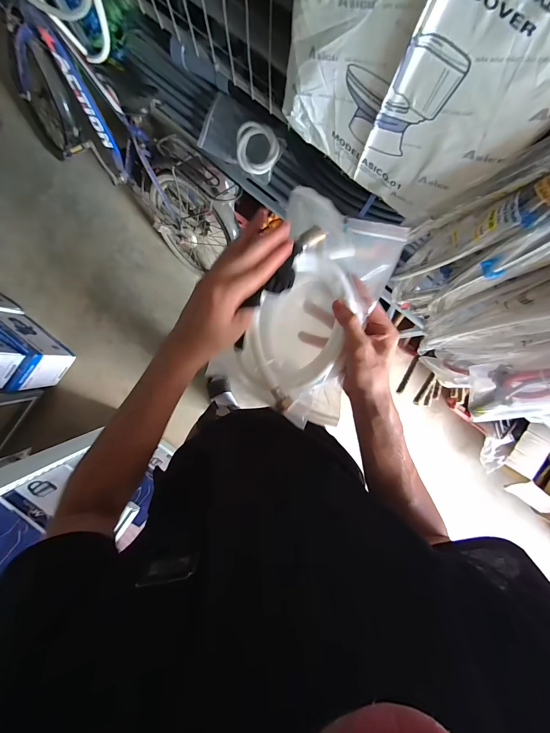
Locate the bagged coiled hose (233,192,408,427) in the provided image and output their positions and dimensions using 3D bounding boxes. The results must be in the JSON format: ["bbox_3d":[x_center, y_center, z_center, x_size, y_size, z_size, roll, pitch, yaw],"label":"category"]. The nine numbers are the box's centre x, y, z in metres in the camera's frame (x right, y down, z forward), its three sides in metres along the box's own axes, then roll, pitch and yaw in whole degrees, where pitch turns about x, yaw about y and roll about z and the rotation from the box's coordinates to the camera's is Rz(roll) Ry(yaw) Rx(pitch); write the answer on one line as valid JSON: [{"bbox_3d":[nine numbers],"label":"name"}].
[{"bbox_3d":[0.044,-0.072,0.390,0.154,0.060,0.259,24,96,0],"label":"bagged coiled hose"}]

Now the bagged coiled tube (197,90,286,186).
[{"bbox_3d":[-0.113,-0.746,0.996,0.282,0.053,0.162,34,113,3],"label":"bagged coiled tube"}]

